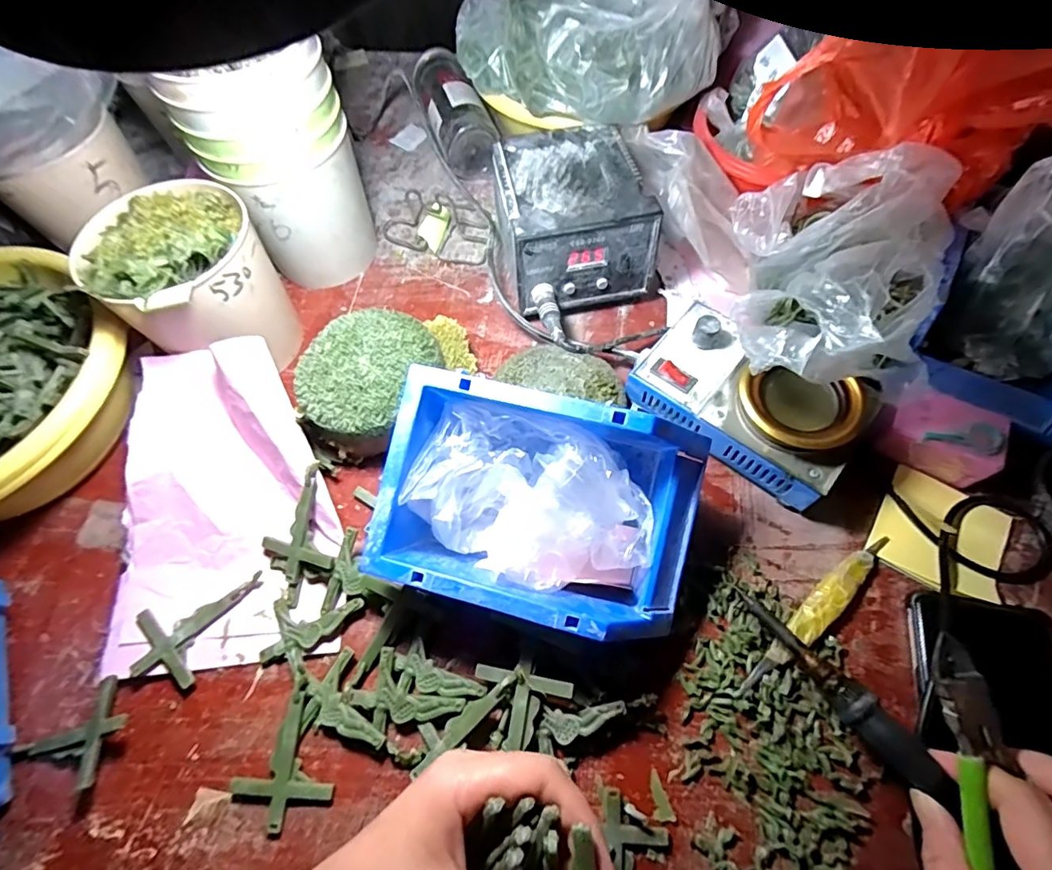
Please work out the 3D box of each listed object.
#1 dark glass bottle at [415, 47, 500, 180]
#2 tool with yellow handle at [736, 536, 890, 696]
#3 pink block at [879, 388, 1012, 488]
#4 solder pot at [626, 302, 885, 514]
[{"bbox_3d":[-0.078,-0.341,0.550,0.058,0.060,0.151,-20,63,-8],"label":"dark glass bottle"},{"bbox_3d":[0.186,0.112,0.328,0.143,0.010,0.018,-39,67,-16],"label":"tool with yellow handle"},{"bbox_3d":[0.288,-0.001,0.363,0.072,0.040,0.049,22,66,14],"label":"pink block"},{"bbox_3d":[0.158,-0.026,0.374,0.150,0.063,0.090,36,70,19],"label":"solder pot"}]

